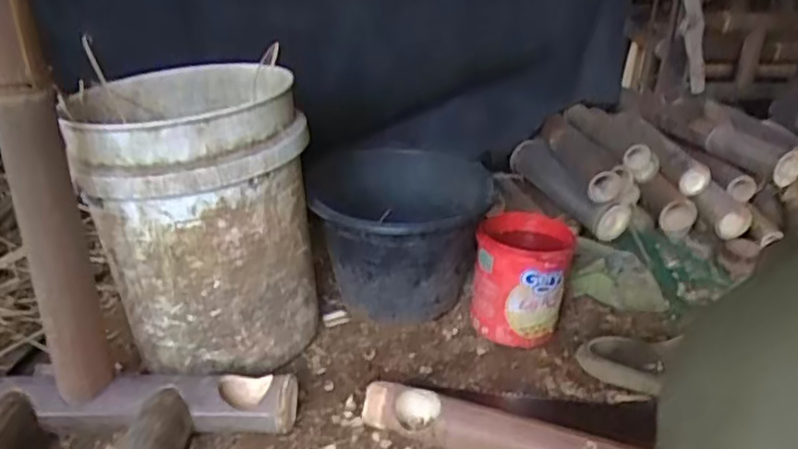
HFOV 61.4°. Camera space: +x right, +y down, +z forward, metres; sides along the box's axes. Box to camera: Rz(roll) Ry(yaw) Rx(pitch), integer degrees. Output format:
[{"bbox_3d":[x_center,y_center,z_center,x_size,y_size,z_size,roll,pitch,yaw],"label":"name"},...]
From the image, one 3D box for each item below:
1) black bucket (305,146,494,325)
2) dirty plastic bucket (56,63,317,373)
[{"bbox_3d":[0.005,0.012,1.081,0.268,0.239,0.316,0,25,-1],"label":"black bucket"},{"bbox_3d":[-0.269,0.000,0.932,0.280,0.375,0.296,-8,26,-20],"label":"dirty plastic bucket"}]

